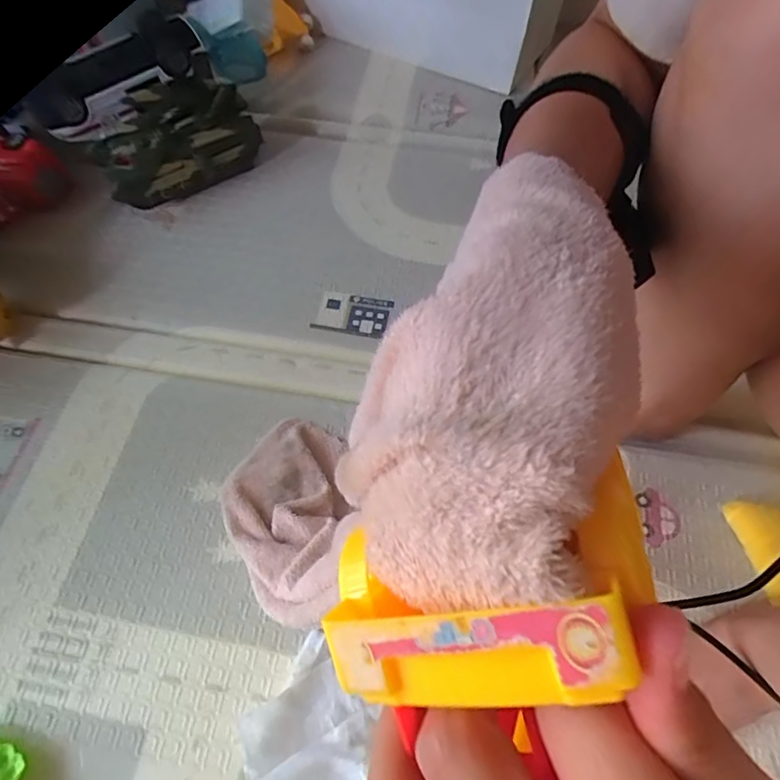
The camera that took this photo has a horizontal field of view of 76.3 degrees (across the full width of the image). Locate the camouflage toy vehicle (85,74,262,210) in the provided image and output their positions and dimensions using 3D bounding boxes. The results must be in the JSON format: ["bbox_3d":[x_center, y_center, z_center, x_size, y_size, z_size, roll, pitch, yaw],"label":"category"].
[{"bbox_3d":[-0.258,-0.306,0.605,0.190,0.107,0.074,-33,68,-16],"label":"camouflage toy vehicle"}]

